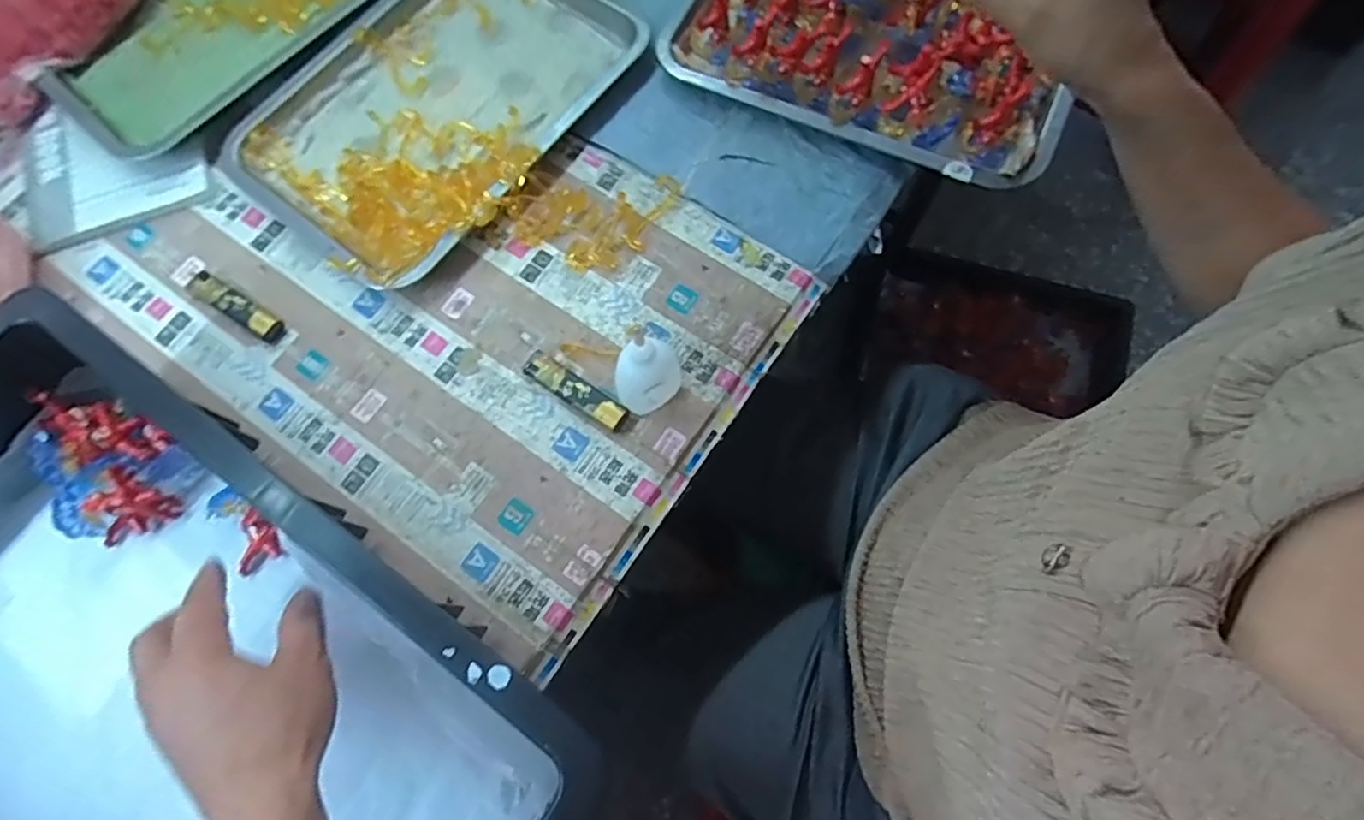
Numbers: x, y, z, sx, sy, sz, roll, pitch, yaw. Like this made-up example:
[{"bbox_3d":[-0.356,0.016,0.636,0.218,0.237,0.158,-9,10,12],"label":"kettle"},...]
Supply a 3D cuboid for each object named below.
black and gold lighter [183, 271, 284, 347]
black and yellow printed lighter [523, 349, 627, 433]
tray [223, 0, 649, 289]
[{"bbox_3d":[-0.329,-0.077,0.468,0.086,0.016,0.020,32,77,10],"label":"black and gold lighter"},{"bbox_3d":[-0.073,-0.014,0.441,0.079,0.015,0.020,33,77,11],"label":"black and yellow printed lighter"},{"bbox_3d":[-0.193,-0.252,0.507,0.219,0.024,0.300,34,77,11],"label":"tray"}]

